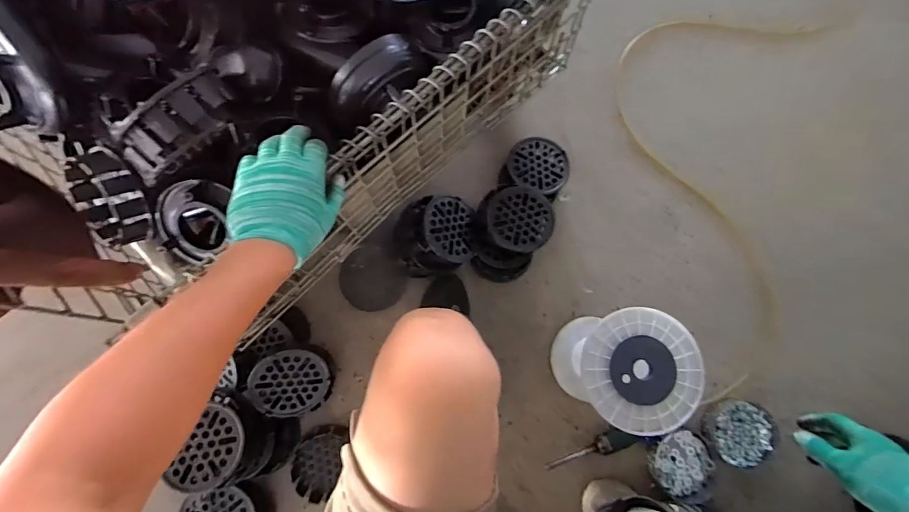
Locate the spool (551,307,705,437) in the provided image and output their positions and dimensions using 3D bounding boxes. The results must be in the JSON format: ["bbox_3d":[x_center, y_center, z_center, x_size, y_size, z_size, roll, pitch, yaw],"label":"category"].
[{"bbox_3d":[0.295,0.199,0.747,0.177,0.226,0.182,0,81,-3],"label":"spool"}]

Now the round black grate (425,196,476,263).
[{"bbox_3d":[-0.005,-0.053,0.780,0.109,0.015,0.128,11,69,-31],"label":"round black grate"}]

